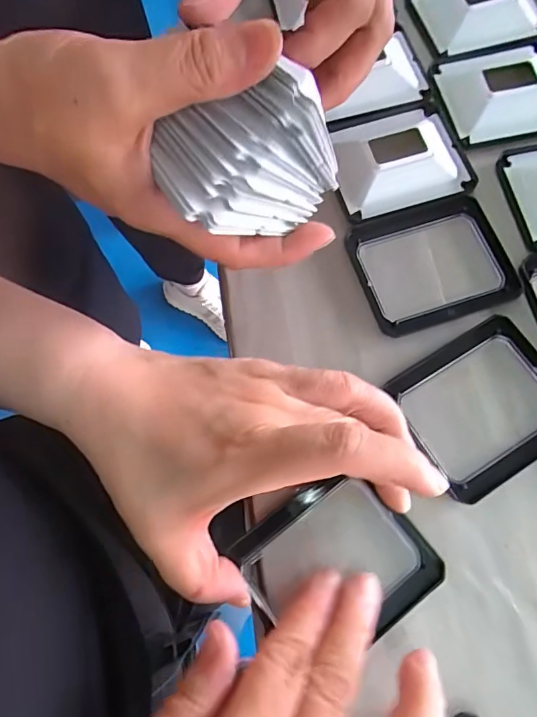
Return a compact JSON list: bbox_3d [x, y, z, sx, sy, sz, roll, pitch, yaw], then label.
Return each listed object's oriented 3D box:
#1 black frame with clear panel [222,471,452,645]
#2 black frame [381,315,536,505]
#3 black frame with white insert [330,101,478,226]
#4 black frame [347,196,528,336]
[{"bbox_3d":[0.030,0.094,0.217,0.077,0.013,0.068,-37,75,-9],"label":"black frame with clear panel"},{"bbox_3d":[0.109,0.022,0.235,0.080,0.006,0.069,-30,74,-7],"label":"black frame"},{"bbox_3d":[0.077,-0.121,0.277,0.081,0.013,0.072,-17,73,-3],"label":"black frame with white insert"},{"bbox_3d":[0.091,-0.053,0.262,0.083,0.005,0.069,-17,73,-3],"label":"black frame"}]

